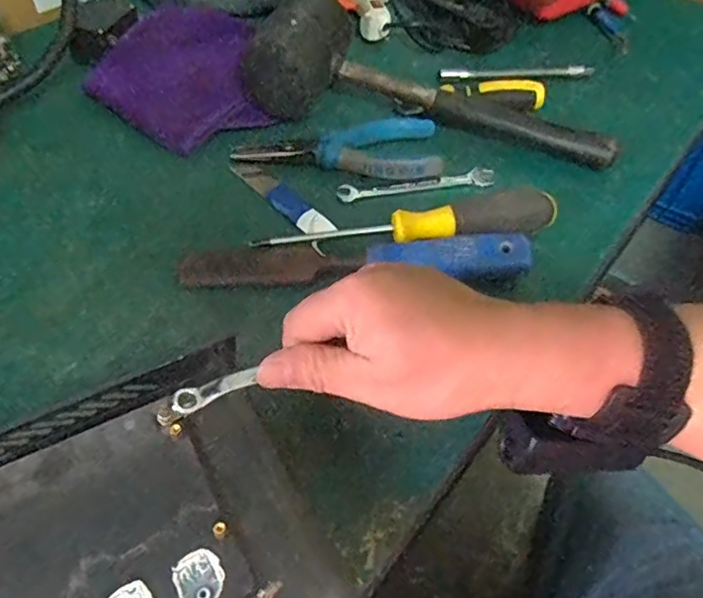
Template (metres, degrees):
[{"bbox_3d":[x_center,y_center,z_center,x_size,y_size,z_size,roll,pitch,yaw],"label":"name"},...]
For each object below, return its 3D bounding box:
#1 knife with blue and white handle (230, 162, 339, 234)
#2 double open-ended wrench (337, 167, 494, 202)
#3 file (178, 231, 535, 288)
[{"bbox_3d":[-0.051,-0.076,0.417,0.020,0.004,0.099,-35,62,-24],"label":"knife with blue and white handle"},{"bbox_3d":[0.050,-0.088,0.431,0.121,0.006,0.019,-8,55,-8],"label":"double open-ended wrench"},{"bbox_3d":[0.002,-0.026,0.372,0.222,0.030,0.035,1,54,-2],"label":"file"}]

